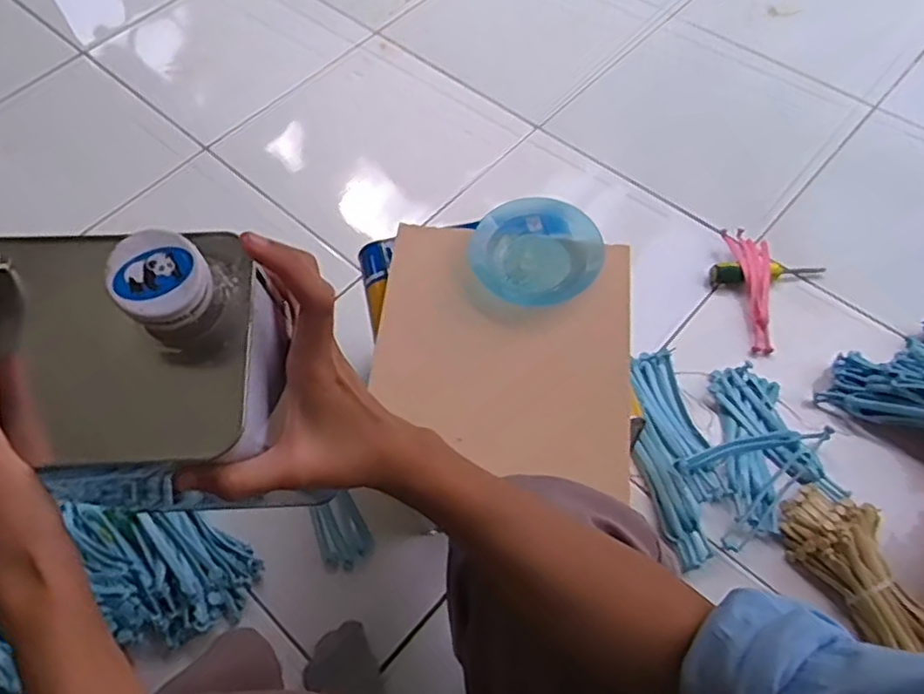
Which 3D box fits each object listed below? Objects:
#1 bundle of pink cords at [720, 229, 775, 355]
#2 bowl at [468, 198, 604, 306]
[{"bbox_3d":[0.412,-0.083,0.926,0.063,0.027,0.198,-4,60,1],"label":"bundle of pink cords"},{"bbox_3d":[0.079,-0.100,0.667,0.127,0.053,0.137,-1,60,2],"label":"bowl"}]

